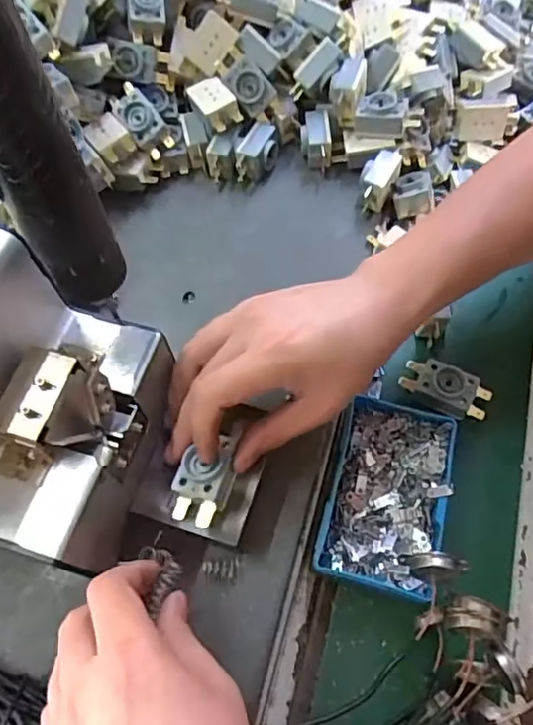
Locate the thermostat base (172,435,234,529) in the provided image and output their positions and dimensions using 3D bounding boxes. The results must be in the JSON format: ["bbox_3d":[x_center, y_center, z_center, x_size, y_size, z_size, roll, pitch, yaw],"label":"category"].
[{"bbox_3d":[-0.034,0.064,0.318,0.030,0.018,0.048,13,65,7],"label":"thermostat base"}]

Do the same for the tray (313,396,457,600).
[{"bbox_3d":[0.076,0.082,0.361,0.068,0.021,0.114,14,64,9],"label":"tray"}]

